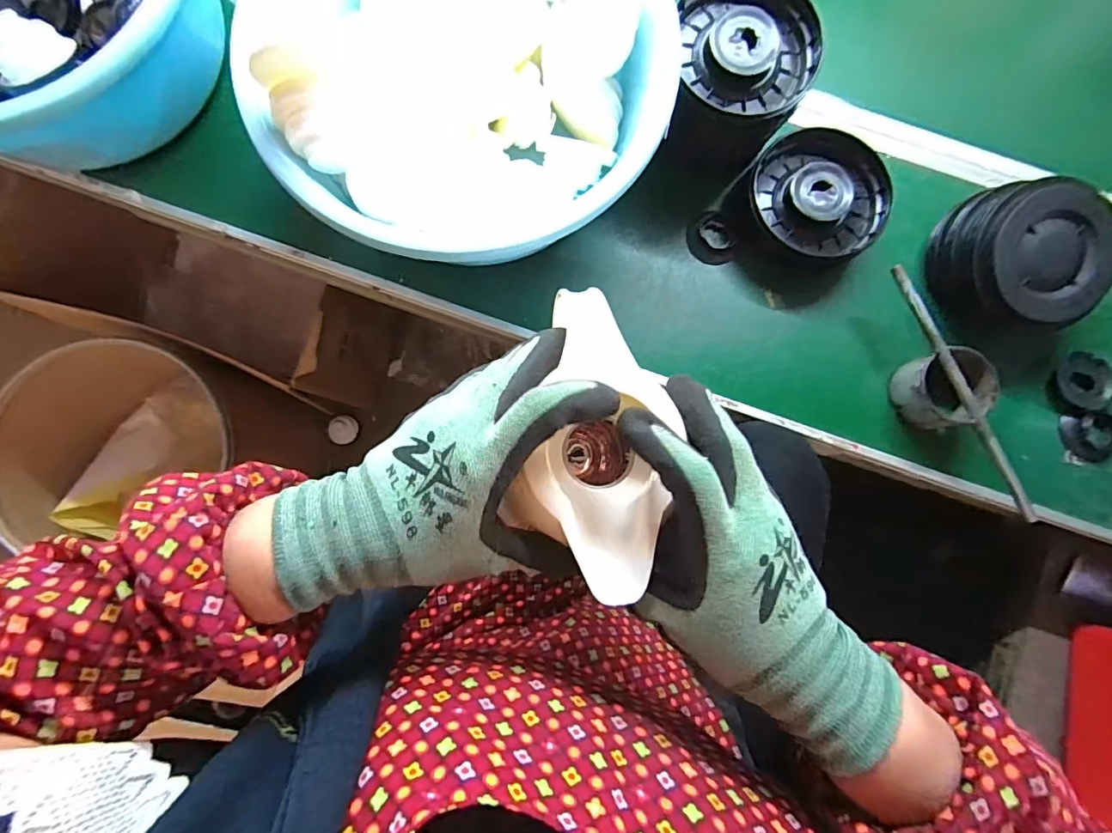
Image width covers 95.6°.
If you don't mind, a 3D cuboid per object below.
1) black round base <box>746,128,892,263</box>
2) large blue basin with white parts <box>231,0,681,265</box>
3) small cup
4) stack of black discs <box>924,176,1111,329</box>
[{"bbox_3d":[0.280,-0.235,0.551,0.141,0.054,0.136,0,84,-3],"label":"black round base"},{"bbox_3d":[-0.084,-0.328,0.476,0.365,0.111,0.327,-14,85,-4],"label":"large blue basin with white parts"},{"bbox_3d":[0.407,-0.028,0.533,0.076,0.061,0.077,0,84,-3],"label":"small cup"},{"bbox_3d":[0.497,-0.168,0.543,0.150,0.082,0.139,6,98,-6],"label":"stack of black discs"}]

